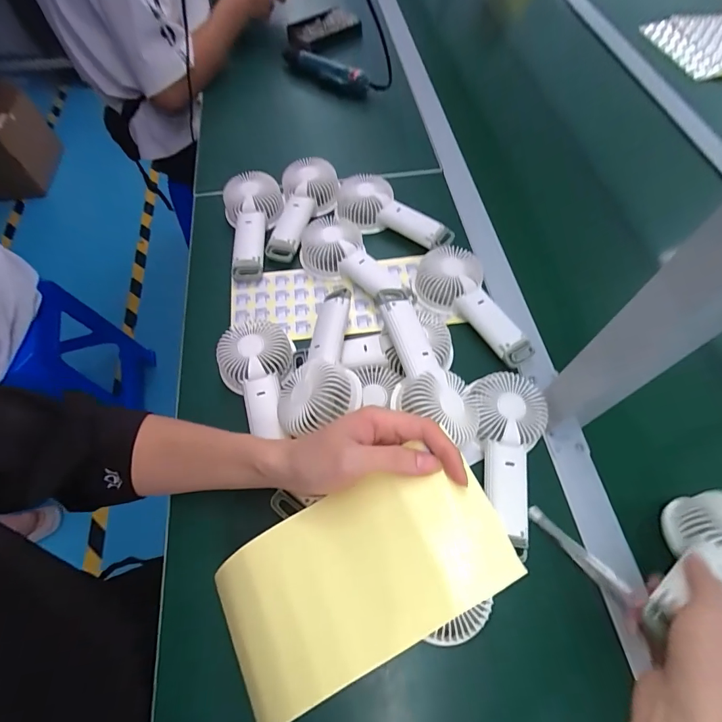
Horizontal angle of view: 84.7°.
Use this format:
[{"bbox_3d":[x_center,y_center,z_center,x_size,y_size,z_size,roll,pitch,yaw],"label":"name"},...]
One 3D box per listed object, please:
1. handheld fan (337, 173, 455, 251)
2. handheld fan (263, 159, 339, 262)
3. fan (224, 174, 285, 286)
[{"bbox_3d":[0.048,-0.213,0.573,0.182,0.041,0.085,20,64,11],"label":"handheld fan"},{"bbox_3d":[-0.085,-0.222,0.573,0.084,0.039,0.175,8,62,4],"label":"handheld fan"},{"bbox_3d":[-0.153,-0.194,0.562,0.083,0.044,0.172,-7,62,-3],"label":"fan"}]

